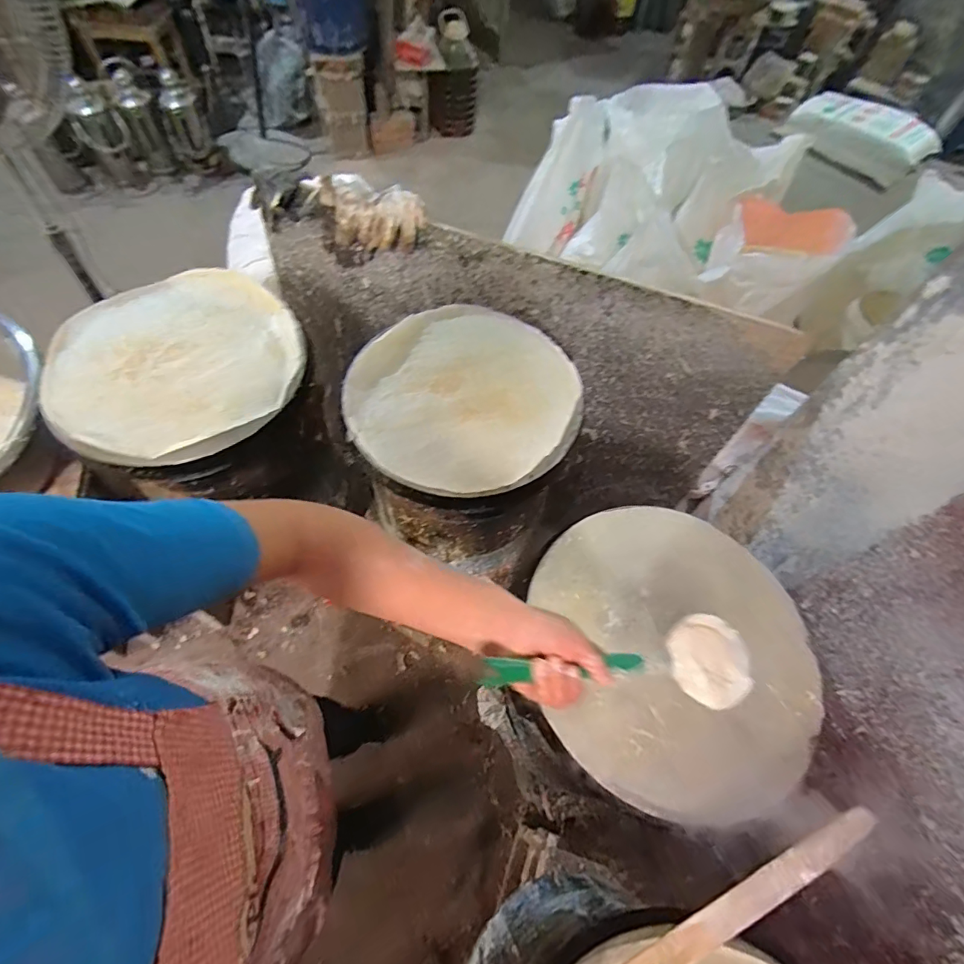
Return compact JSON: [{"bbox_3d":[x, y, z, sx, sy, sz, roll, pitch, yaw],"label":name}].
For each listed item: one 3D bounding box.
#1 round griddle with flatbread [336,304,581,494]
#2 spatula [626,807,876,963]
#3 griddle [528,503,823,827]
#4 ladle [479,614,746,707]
[{"bbox_3d":[-0.021,-0.153,0.774,0.353,0.032,0.379,2,60,-3],"label":"round griddle with flatbread"},{"bbox_3d":[0.227,0.396,0.433,0.341,0.013,0.028,-20,63,-14],"label":"spatula"},{"bbox_3d":[0.252,0.199,0.603,0.372,0.042,0.380,-1,60,-5],"label":"griddle"},{"bbox_3d":[0.144,0.179,0.454,0.329,0.040,0.089,8,55,-31],"label":"ladle"}]

